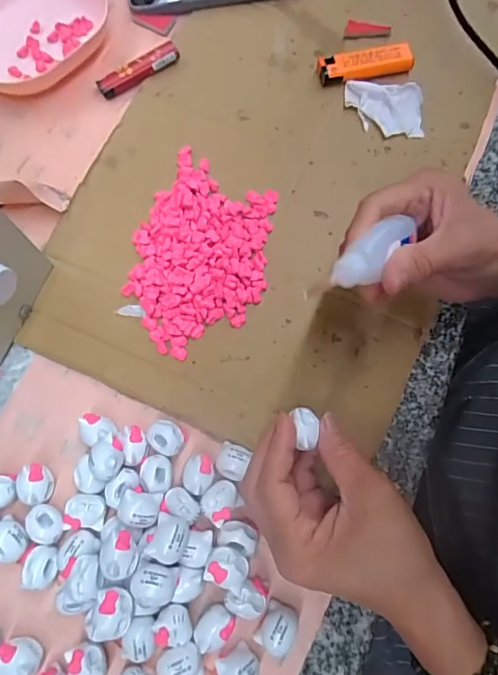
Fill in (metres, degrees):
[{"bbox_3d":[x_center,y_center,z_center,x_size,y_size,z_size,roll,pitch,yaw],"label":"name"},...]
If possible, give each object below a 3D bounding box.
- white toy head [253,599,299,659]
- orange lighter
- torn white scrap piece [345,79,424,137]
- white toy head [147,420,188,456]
[{"bbox_3d":[0.017,0.175,0.275,0.021,0.021,0.025,28,75,7],"label":"white toy head"},{"bbox_3d":[0.100,-0.233,0.391,0.080,0.014,0.021,-12,74,-4],"label":"orange lighter"},{"bbox_3d":[0.113,-0.193,0.383,0.063,0.011,0.048,3,74,0],"label":"torn white scrap piece"},{"bbox_3d":[-0.055,0.068,0.307,0.025,0.015,0.022,17,74,4],"label":"white toy head"}]

